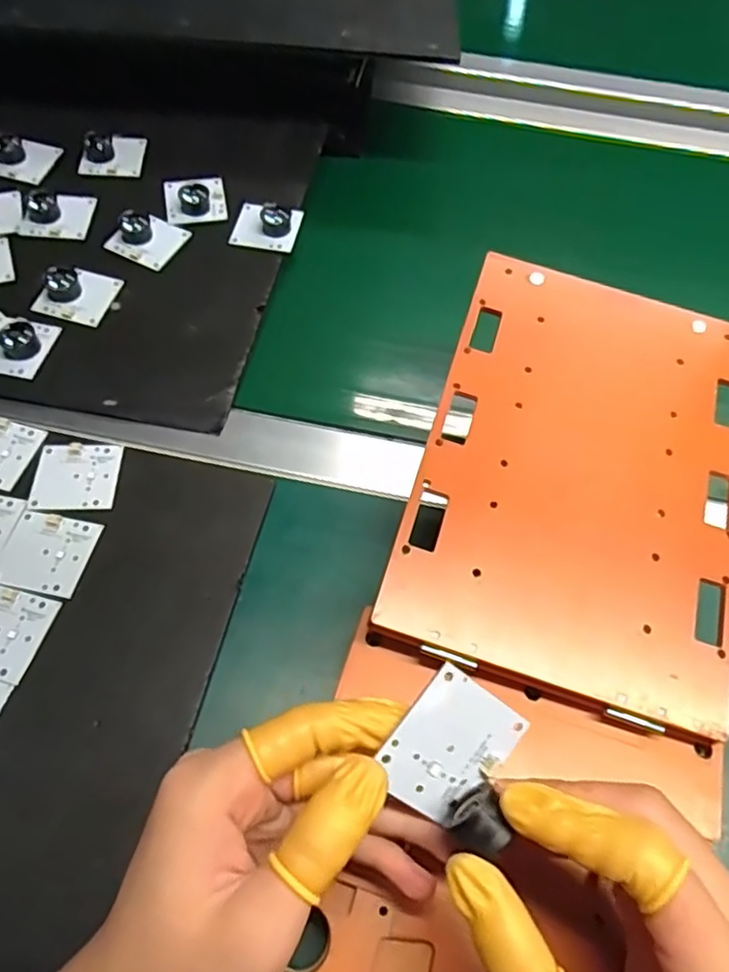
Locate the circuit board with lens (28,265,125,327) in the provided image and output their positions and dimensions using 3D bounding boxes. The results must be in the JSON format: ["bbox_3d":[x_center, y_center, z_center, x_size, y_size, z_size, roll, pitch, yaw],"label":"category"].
[{"bbox_3d":[-0.200,-0.137,0.434,0.047,0.020,0.040,11,58,3],"label":"circuit board with lens"}]

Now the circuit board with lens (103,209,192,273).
[{"bbox_3d":[-0.159,-0.186,0.462,0.041,0.021,0.048,25,60,11],"label":"circuit board with lens"}]

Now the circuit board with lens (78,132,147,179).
[{"bbox_3d":[-0.202,-0.266,0.506,0.049,0.014,0.040,2,83,-14],"label":"circuit board with lens"}]

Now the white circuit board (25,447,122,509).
[{"bbox_3d":[-0.169,-0.006,0.370,0.047,0.004,0.045,0,58,-4],"label":"white circuit board"}]

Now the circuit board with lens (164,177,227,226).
[{"bbox_3d":[-0.130,-0.225,0.482,0.045,0.016,0.046,-9,59,-10],"label":"circuit board with lens"}]

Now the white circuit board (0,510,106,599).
[{"bbox_3d":[-0.171,0.035,0.339,0.046,0.004,0.044,11,58,3],"label":"white circuit board"}]

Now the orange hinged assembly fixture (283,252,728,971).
[{"bbox_3d":[0.075,0.085,0.268,0.165,0.047,0.460,17,59,6],"label":"orange hinged assembly fixture"}]

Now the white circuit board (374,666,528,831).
[{"bbox_3d":[0.029,0.090,0.215,0.043,0.004,0.045,39,85,-19],"label":"white circuit board"}]

